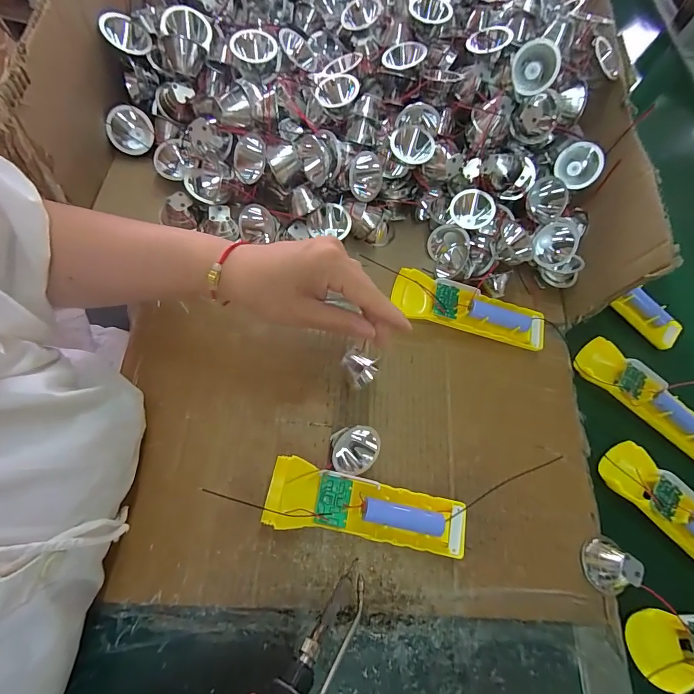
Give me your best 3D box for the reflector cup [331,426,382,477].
[{"bbox_3d":[0.006,0.087,0.315,0.038,0.033,0.036,3,66,-8],"label":"reflector cup"}]

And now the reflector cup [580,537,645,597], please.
[{"bbox_3d":[0.218,0.182,0.310,0.034,0.024,0.037,3,66,-8],"label":"reflector cup"}]

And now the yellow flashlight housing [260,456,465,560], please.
[{"bbox_3d":[0.016,0.131,0.299,0.157,0.031,0.048,16,65,-2],"label":"yellow flashlight housing"}]

